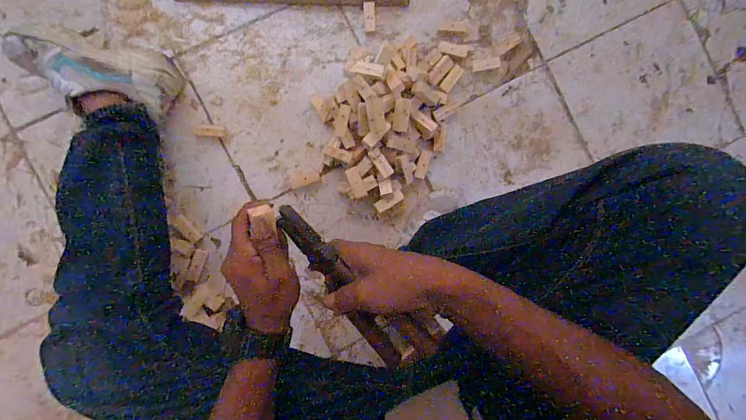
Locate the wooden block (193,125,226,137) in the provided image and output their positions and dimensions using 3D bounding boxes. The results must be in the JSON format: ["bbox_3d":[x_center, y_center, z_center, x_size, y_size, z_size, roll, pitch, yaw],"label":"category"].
[{"bbox_3d":[-0.288,-0.140,0.591,0.054,0.004,0.020,0,90,-5],"label":"wooden block"}]

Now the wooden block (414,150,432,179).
[{"bbox_3d":[0.091,-0.083,0.614,0.022,0.013,0.051,16,89,-5],"label":"wooden block"}]

